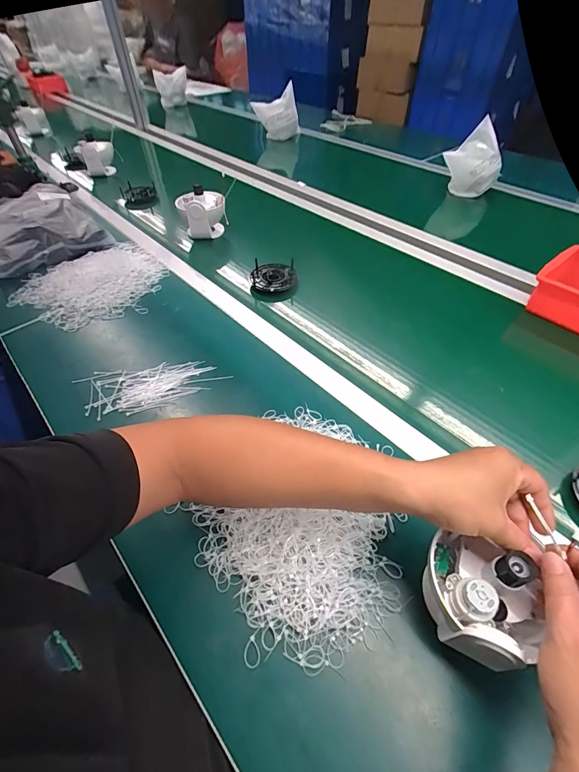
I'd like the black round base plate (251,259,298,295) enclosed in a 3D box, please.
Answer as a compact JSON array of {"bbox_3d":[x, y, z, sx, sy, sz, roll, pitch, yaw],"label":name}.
[{"bbox_3d":[-0.035,-0.233,0.768,0.098,0.033,0.112,-4,49,-3],"label":"black round base plate"}]

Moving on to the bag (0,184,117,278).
[{"bbox_3d":[-0.608,-0.389,0.856,0.247,0.093,0.272,-29,54,-23],"label":"bag"}]

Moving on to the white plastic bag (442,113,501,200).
[{"bbox_3d":[0.519,-0.634,0.998,0.143,0.165,0.063,36,60,27],"label":"white plastic bag"}]

